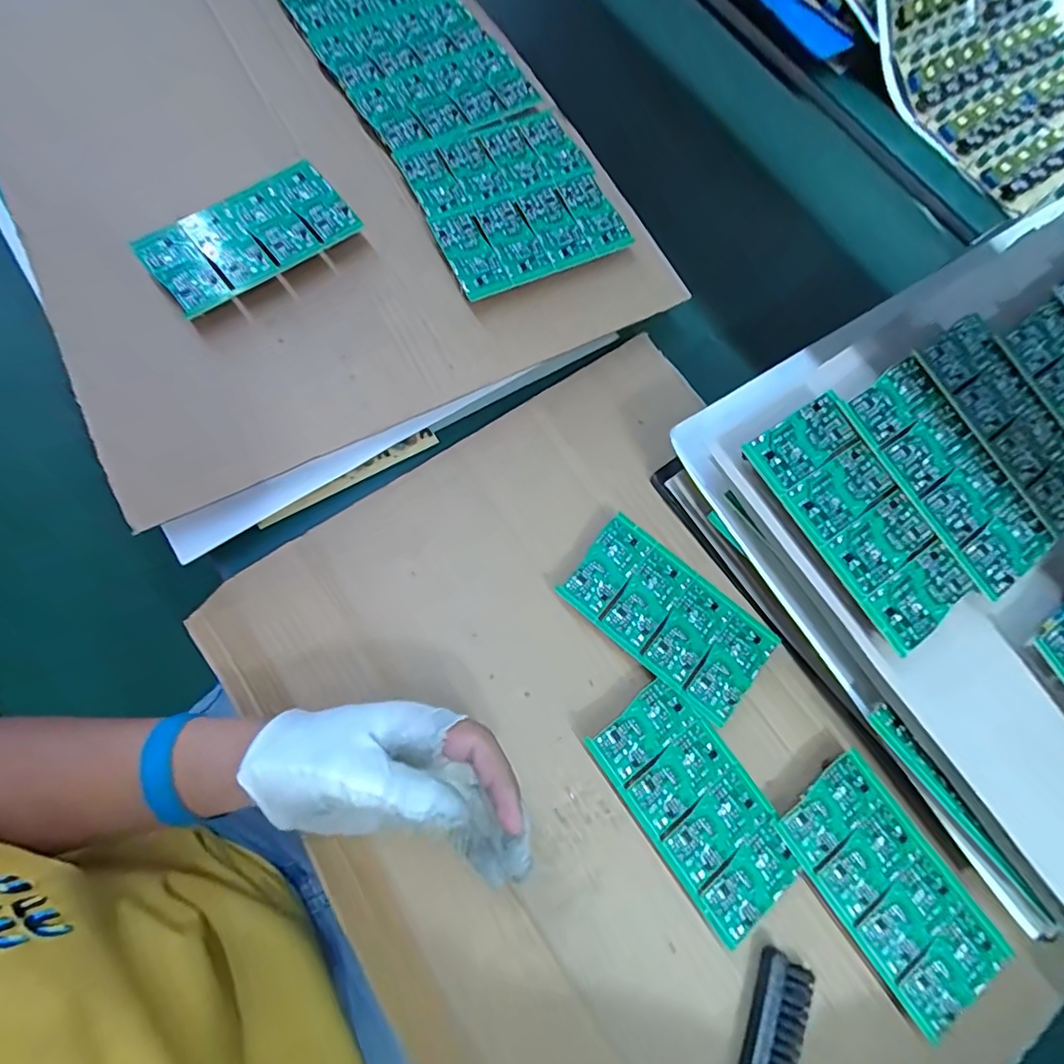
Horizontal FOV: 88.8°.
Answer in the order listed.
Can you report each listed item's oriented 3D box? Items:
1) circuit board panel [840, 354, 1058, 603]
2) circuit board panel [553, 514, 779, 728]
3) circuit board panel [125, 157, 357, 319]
[{"bbox_3d":[0.242,-0.035,0.310,0.064,0.011,0.132,-30,77,-15],"label":"circuit board panel"},{"bbox_3d":[0.091,0.055,0.363,0.133,0.004,0.072,39,74,8],"label":"circuit board panel"},{"bbox_3d":[-0.195,-0.207,0.377,0.135,0.011,0.071,-36,82,-15],"label":"circuit board panel"}]

